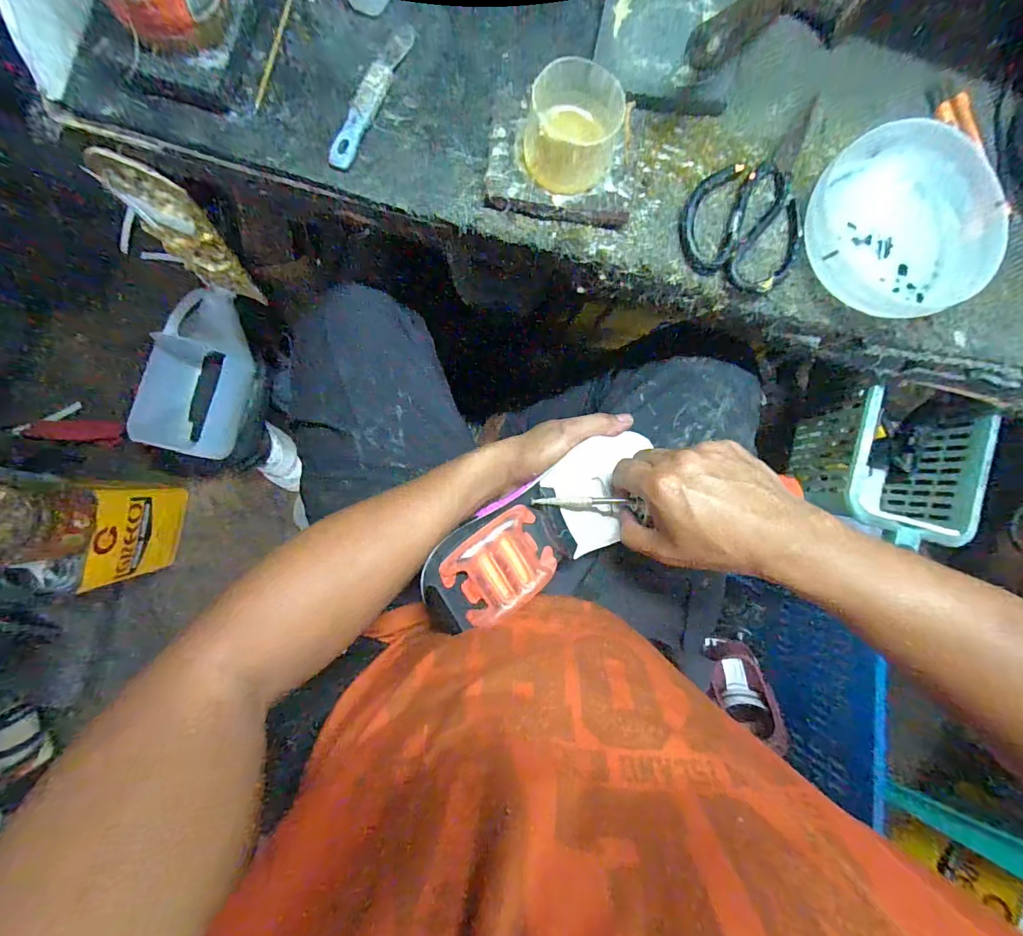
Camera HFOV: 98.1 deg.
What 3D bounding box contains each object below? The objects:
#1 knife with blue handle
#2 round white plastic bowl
[{"bbox_3d":[-0.110,-0.297,0.351,0.018,0.011,0.139,22,86,-5],"label":"knife with blue handle"},{"bbox_3d":[0.318,-0.203,0.369,0.149,0.043,0.151,-11,89,-7],"label":"round white plastic bowl"}]

